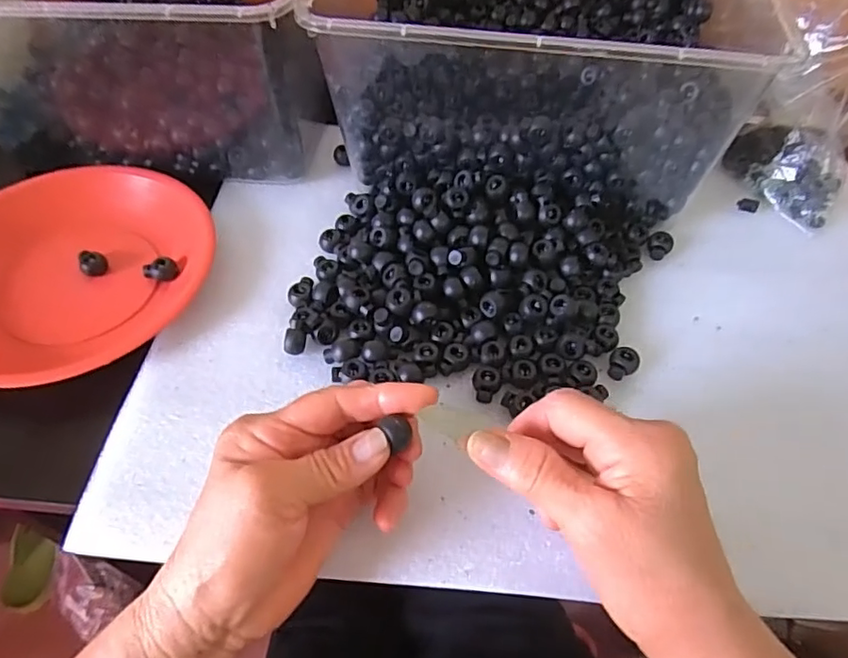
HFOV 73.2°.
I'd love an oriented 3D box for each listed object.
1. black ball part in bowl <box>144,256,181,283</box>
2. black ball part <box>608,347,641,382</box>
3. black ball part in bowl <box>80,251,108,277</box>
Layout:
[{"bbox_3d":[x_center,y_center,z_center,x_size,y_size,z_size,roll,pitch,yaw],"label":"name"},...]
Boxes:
[{"bbox_3d":[-0.186,-0.042,0.405,0.023,0.016,0.013,-26,59,-18],"label":"black ball part in bowl"},{"bbox_3d":[0.123,0.022,0.354,0.017,0.012,0.020,29,59,18],"label":"black ball part"},{"bbox_3d":[-0.238,-0.048,0.410,0.017,0.012,0.017,-30,60,-21],"label":"black ball part in bowl"}]

